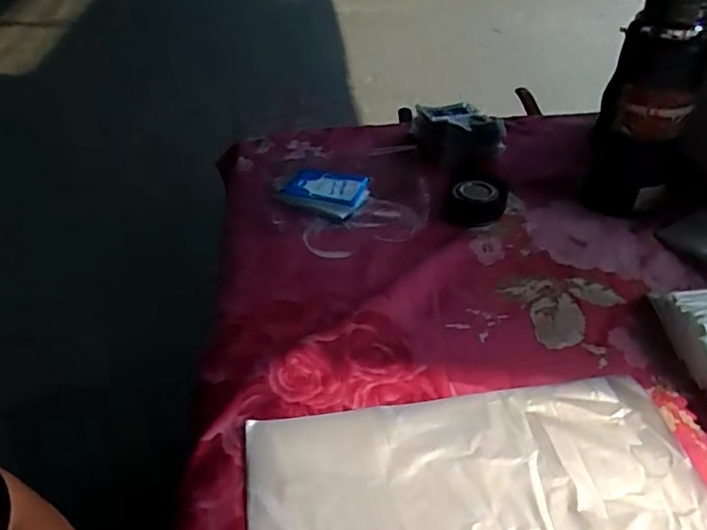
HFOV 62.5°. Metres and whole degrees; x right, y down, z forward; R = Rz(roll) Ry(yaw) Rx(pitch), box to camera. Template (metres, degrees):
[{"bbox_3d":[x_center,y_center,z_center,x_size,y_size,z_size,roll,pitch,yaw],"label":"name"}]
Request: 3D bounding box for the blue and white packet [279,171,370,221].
[{"bbox_3d":[-0.034,-0.083,0.690,0.101,0.024,0.066,10,41,12],"label":"blue and white packet"}]

